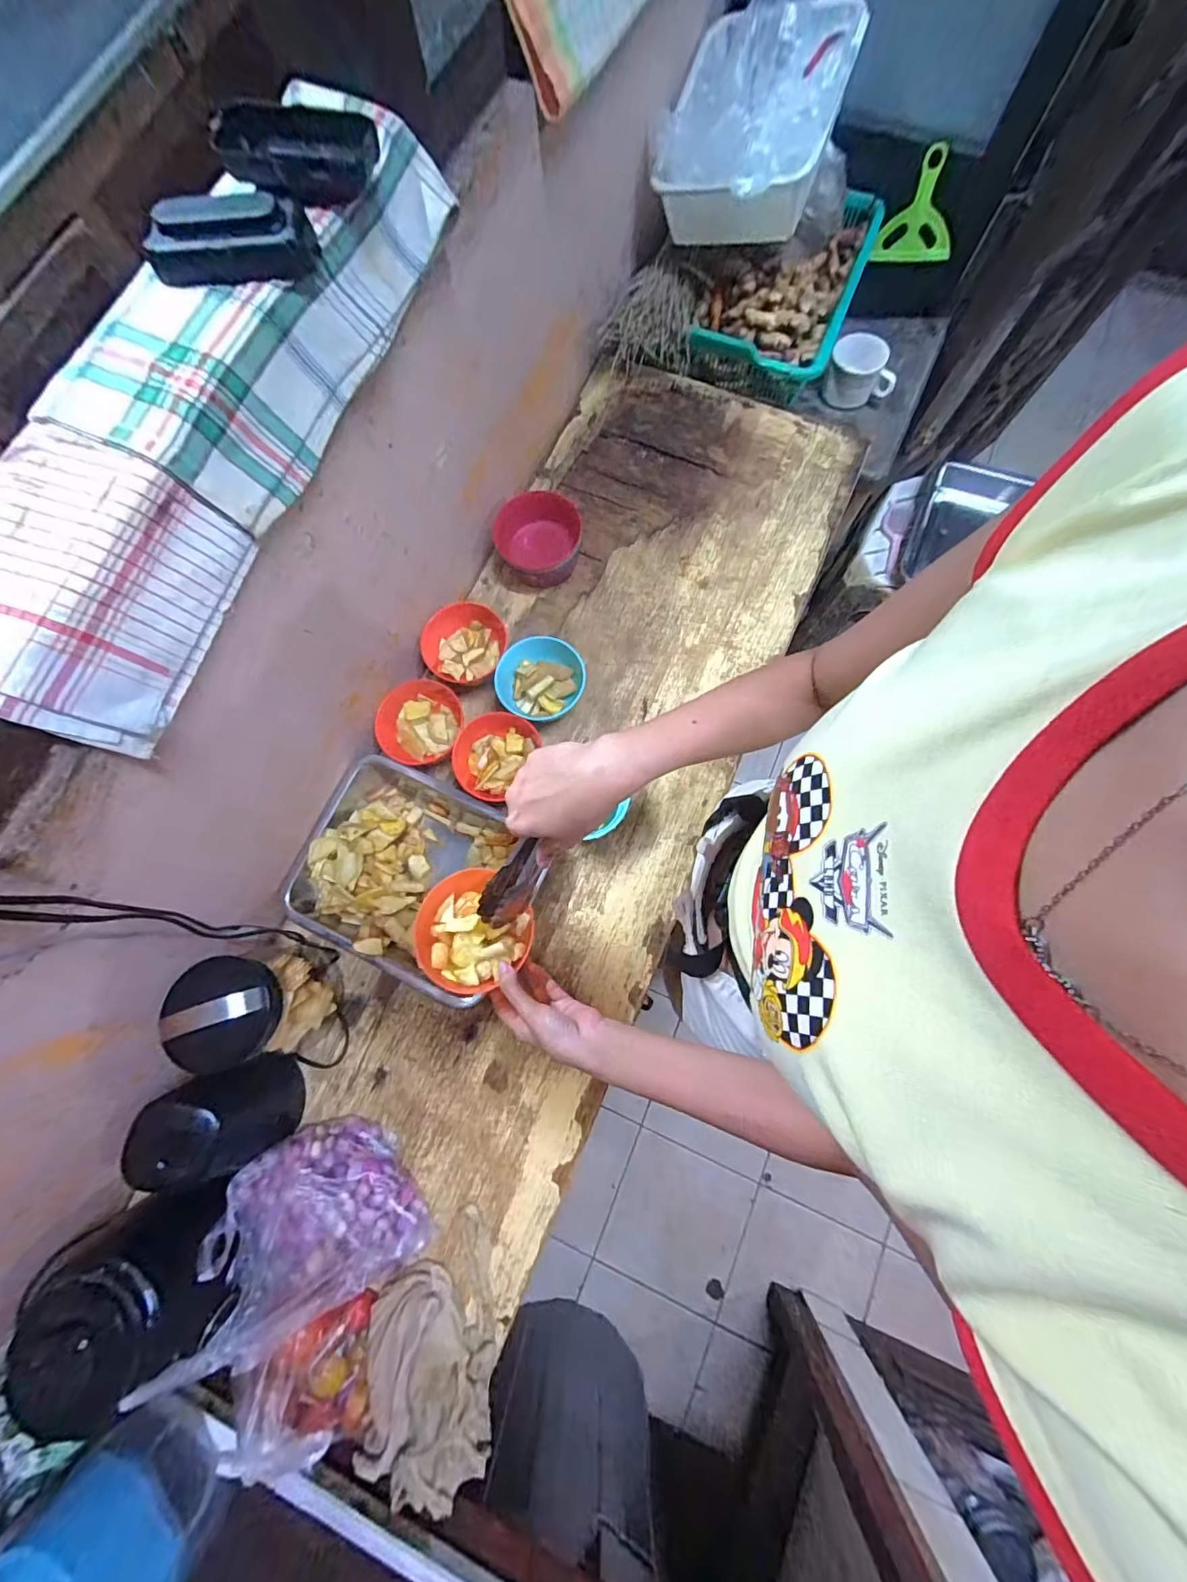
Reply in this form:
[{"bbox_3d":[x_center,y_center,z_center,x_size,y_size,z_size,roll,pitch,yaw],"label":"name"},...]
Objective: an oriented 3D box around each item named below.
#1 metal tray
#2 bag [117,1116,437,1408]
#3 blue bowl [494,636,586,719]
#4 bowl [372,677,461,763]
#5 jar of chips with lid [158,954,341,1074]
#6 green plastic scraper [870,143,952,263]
[{"bbox_3d":[-0.218,0.099,0.620,0.274,0.061,0.221,24,78,7],"label":"metal tray"},{"bbox_3d":[-0.275,0.429,0.503,0.182,0.138,0.140,-6,76,0],"label":"bag"},{"bbox_3d":[-0.068,-0.141,0.671,0.109,0.057,0.105,0,76,1],"label":"blue bowl"},{"bbox_3d":[-0.223,-0.086,0.670,0.098,0.049,0.113,33,79,9],"label":"bowl"},{"bbox_3d":[-0.356,0.232,0.547,0.086,0.152,0.108,-15,76,-2],"label":"jar of chips with lid"},{"bbox_3d":[0.546,-0.967,0.843,0.127,0.129,0.012,3,42,3],"label":"green plastic scraper"}]

